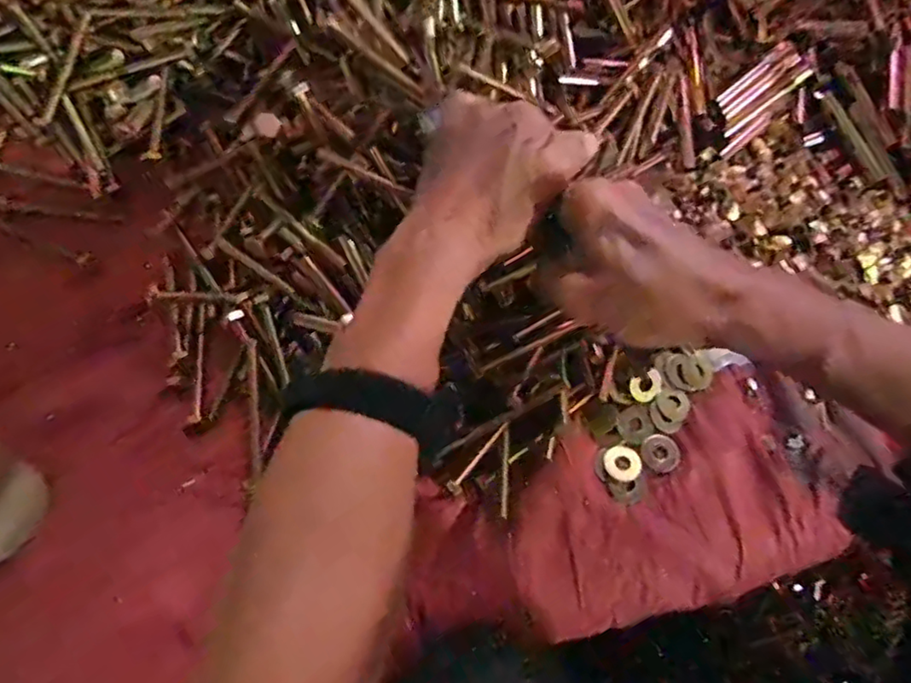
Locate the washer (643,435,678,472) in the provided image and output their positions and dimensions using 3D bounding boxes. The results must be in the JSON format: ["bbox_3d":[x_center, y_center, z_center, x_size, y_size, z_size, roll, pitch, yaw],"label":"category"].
[{"bbox_3d":[0.139,0.075,0.427,0.024,0.004,0.025,-1,66,1],"label":"washer"}]

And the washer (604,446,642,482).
[{"bbox_3d":[0.114,0.083,0.426,0.024,0.006,0.024,-1,66,1],"label":"washer"}]

